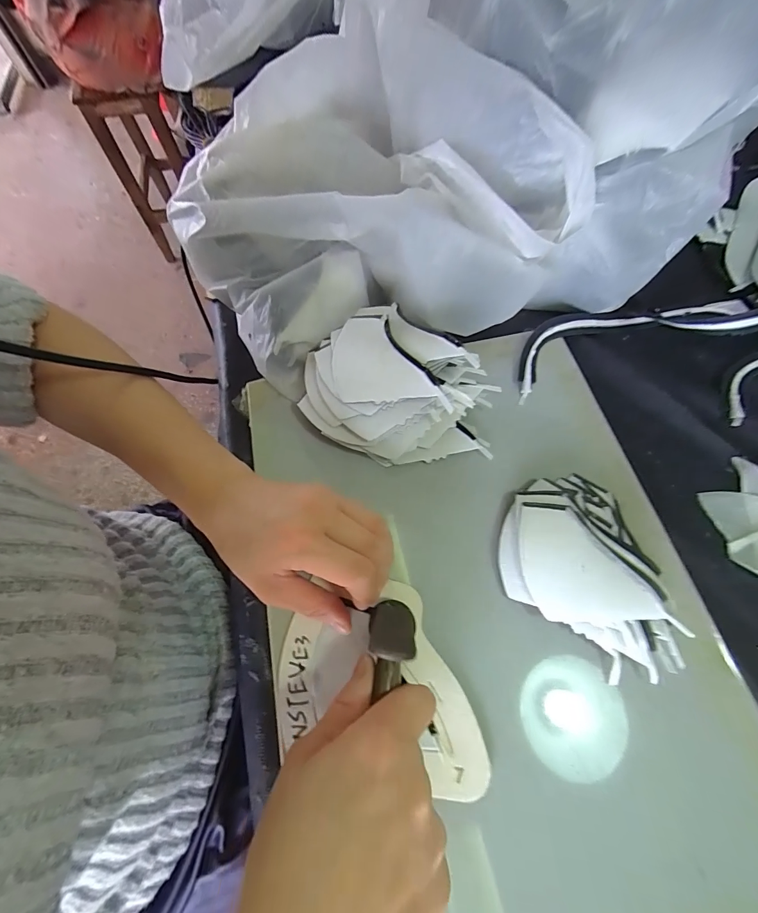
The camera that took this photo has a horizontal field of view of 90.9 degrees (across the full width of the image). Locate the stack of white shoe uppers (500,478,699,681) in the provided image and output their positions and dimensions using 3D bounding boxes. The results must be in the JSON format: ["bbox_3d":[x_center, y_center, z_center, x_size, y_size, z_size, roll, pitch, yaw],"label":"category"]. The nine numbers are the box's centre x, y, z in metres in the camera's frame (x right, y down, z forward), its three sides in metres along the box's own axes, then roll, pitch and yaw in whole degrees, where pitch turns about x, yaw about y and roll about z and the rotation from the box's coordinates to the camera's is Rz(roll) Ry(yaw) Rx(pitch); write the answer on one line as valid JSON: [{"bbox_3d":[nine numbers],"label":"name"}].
[{"bbox_3d":[0.133,0.074,0.249,0.094,0.027,0.126,-5,66,-1],"label":"stack of white shoe uppers"}]

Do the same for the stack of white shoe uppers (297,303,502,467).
[{"bbox_3d":[0.017,-0.051,0.285,0.149,0.063,0.104,17,68,8],"label":"stack of white shoe uppers"}]

